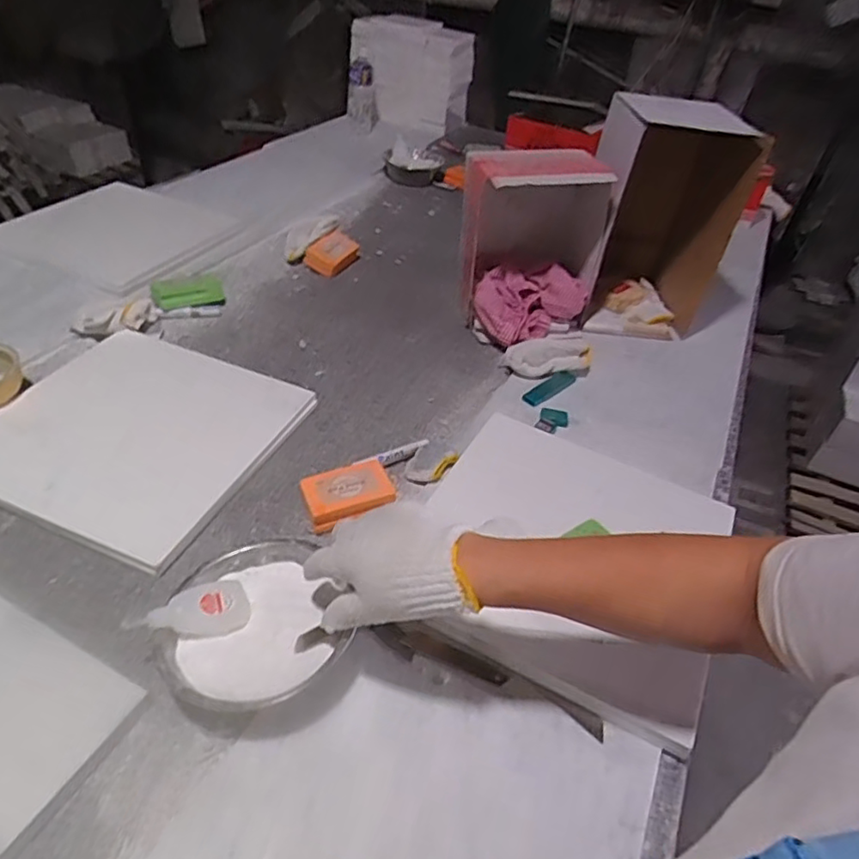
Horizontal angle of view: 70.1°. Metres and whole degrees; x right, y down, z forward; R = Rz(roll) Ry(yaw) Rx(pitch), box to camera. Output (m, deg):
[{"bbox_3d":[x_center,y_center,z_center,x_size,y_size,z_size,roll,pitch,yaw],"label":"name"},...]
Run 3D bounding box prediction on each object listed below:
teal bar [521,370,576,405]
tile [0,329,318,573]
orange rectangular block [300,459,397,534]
[{"bbox_3d":[0.172,-0.060,0.869,0.103,0.008,0.026,-29,54,-34],"label":"teal bar"},{"bbox_3d":[-0.335,-0.003,0.712,0.288,0.021,0.302,20,43,13],"label":"tile"},{"bbox_3d":[-0.088,0.070,0.673,0.101,0.033,0.063,-19,49,-27],"label":"orange rectangular block"}]

